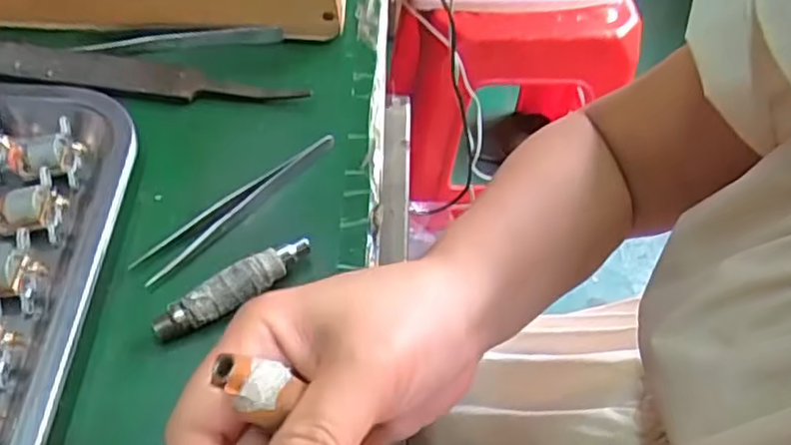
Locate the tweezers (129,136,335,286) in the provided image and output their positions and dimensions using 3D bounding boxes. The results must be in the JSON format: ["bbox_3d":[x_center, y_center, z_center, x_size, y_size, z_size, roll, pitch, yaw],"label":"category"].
[{"bbox_3d":[-0.070,-0.009,0.317,0.110,0.008,0.014,-35,64,-27],"label":"tweezers"}]

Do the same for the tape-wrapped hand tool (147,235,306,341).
[{"bbox_3d":[-0.067,0.028,0.287,0.070,0.014,0.015,-24,59,-21],"label":"tape-wrapped hand tool"}]

